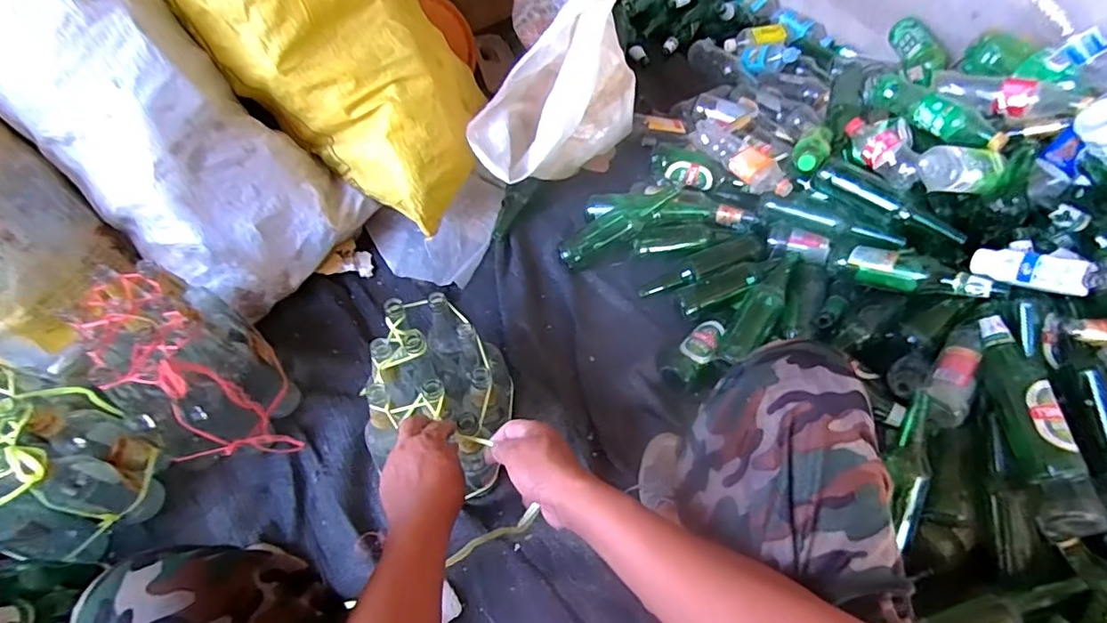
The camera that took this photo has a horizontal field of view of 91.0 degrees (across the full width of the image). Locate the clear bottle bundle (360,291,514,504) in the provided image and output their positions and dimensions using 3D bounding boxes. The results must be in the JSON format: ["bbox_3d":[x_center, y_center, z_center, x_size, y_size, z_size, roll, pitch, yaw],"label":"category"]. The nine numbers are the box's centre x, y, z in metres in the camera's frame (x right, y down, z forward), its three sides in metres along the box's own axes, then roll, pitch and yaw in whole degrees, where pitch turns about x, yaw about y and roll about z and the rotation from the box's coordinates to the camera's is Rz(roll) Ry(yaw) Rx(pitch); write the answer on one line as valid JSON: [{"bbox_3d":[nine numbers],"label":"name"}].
[{"bbox_3d":[-0.159,0.124,0.807,0.174,0.219,0.221,7,58,2],"label":"clear bottle bundle"}]

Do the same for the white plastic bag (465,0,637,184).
[{"bbox_3d":[0.003,-0.410,1.062,0.373,0.330,0.120,-35,65,-21],"label":"white plastic bag"}]

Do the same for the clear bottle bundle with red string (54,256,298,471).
[{"bbox_3d":[-0.550,0.092,0.831,0.295,0.236,0.202,39,65,20],"label":"clear bottle bundle with red string"}]

